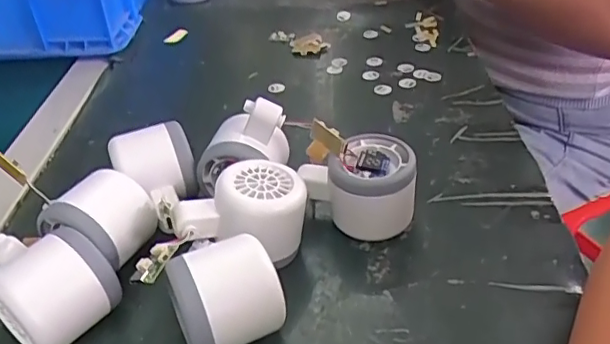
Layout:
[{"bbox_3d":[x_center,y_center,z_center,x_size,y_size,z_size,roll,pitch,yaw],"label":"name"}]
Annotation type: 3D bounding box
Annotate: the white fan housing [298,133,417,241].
[{"bbox_3d":[0.039,0.009,0.391,0.064,0.053,0.079,-28,44,-30],"label":"white fan housing"}]

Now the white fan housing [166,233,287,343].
[{"bbox_3d":[-0.043,0.074,0.318,0.059,0.055,0.049,-19,40,-20],"label":"white fan housing"}]

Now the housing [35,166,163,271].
[{"bbox_3d":[-0.130,0.036,0.372,0.054,0.056,0.059,20,42,27],"label":"housing"}]

